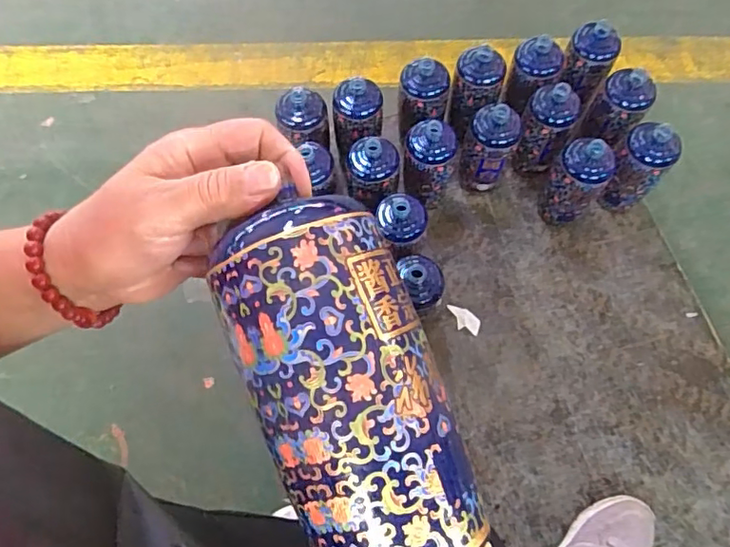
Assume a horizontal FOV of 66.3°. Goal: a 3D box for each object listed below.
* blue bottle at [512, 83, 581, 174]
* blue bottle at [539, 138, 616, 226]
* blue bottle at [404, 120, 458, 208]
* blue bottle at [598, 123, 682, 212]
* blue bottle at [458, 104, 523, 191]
[{"bbox_3d":[0.293,-0.224,0.928,0.070,0.169,0.071,0,68,0],"label":"blue bottle"},{"bbox_3d":[0.332,-0.135,0.899,0.080,0.176,0.065,33,72,13],"label":"blue bottle"},{"bbox_3d":[0.103,-0.166,0.912,0.079,0.177,0.074,5,68,2],"label":"blue bottle"},{"bbox_3d":[0.432,-0.159,0.905,0.080,0.172,0.072,38,73,14],"label":"blue bottle"},{"bbox_3d":[0.203,-0.197,0.930,0.082,0.173,0.070,12,68,5],"label":"blue bottle"}]

